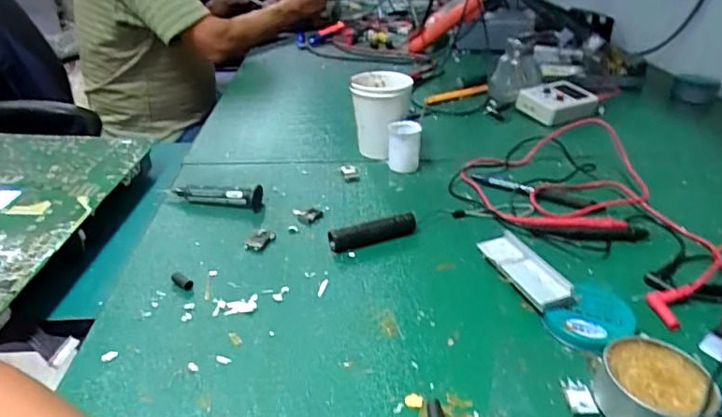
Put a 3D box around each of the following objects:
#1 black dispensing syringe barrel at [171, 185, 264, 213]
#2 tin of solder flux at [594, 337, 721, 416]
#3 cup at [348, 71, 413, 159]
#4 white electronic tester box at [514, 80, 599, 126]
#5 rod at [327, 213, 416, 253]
[{"bbox_3d":[-0.151,-0.012,0.556,0.096,0.022,0.016,4,31,8],"label":"black dispensing syringe barrel"},{"bbox_3d":[0.183,0.112,0.330,0.064,0.028,0.058,-11,32,-16],"label":"tin of solder flux"},{"bbox_3d":[0.025,-0.115,0.662,0.071,0.095,0.066,0,31,2],"label":"cup"},{"bbox_3d":[0.284,-0.155,0.769,0.097,0.034,0.082,-18,35,-25],"label":"white electronic tester box"},{"bbox_3d":[0.011,0.022,0.501,0.083,0.018,0.021,-14,33,-20],"label":"rod"}]

